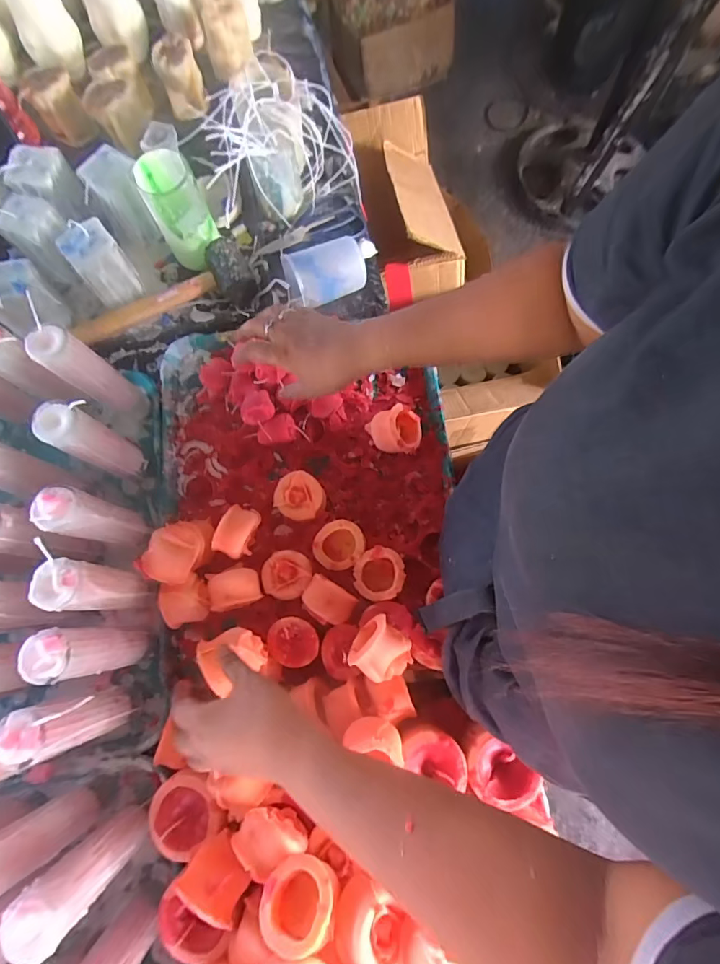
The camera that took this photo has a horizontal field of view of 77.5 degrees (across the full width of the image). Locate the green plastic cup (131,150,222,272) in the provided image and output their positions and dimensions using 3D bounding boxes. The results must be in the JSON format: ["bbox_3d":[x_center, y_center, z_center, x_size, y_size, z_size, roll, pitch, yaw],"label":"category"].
[{"bbox_3d":[-0.229,-0.344,0.575,0.066,0.124,0.060,-26,75,-6],"label":"green plastic cup"}]

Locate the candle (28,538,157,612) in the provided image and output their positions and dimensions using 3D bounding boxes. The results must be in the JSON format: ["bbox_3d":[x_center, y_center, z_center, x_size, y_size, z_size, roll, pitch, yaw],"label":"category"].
[{"bbox_3d":[-0.249,0.099,0.439,0.042,0.150,0.051,8,75,3],"label":"candle"}]

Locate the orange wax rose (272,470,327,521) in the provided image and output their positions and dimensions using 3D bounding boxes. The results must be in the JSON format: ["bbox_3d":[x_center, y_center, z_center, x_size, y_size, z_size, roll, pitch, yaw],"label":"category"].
[{"bbox_3d":[-0.069,0.019,0.520,0.054,0.035,0.052,0,74,1],"label":"orange wax rose"}]

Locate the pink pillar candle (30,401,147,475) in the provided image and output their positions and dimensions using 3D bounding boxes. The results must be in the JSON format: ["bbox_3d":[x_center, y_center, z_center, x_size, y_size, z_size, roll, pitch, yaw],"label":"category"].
[{"bbox_3d":[-0.278,-0.038,0.473,0.034,0.142,0.037,0,74,1],"label":"pink pillar candle"}]

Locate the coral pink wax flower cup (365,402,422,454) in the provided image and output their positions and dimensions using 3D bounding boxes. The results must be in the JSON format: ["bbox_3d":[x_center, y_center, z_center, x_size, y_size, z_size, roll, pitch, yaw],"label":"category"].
[{"bbox_3d":[0.042,-0.067,0.538,0.066,0.047,0.056,13,75,5],"label":"coral pink wax flower cup"}]

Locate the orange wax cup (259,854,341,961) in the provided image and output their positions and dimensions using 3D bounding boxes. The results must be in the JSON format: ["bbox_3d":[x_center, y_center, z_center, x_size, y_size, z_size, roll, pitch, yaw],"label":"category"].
[{"bbox_3d":[-0.043,0.321,0.340,0.055,0.033,0.055,-1,44,18],"label":"orange wax cup"}]

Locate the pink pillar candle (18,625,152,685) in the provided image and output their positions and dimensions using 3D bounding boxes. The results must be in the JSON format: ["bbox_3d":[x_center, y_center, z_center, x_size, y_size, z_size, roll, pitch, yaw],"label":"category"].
[{"bbox_3d":[-0.245,0.154,0.415,0.040,0.134,0.042,-6,74,-1],"label":"pink pillar candle"}]

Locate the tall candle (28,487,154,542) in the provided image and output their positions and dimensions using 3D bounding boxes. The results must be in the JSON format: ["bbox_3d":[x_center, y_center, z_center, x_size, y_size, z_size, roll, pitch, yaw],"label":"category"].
[{"bbox_3d":[-0.261,0.039,0.445,0.034,0.135,0.039,13,75,5],"label":"tall candle"}]

